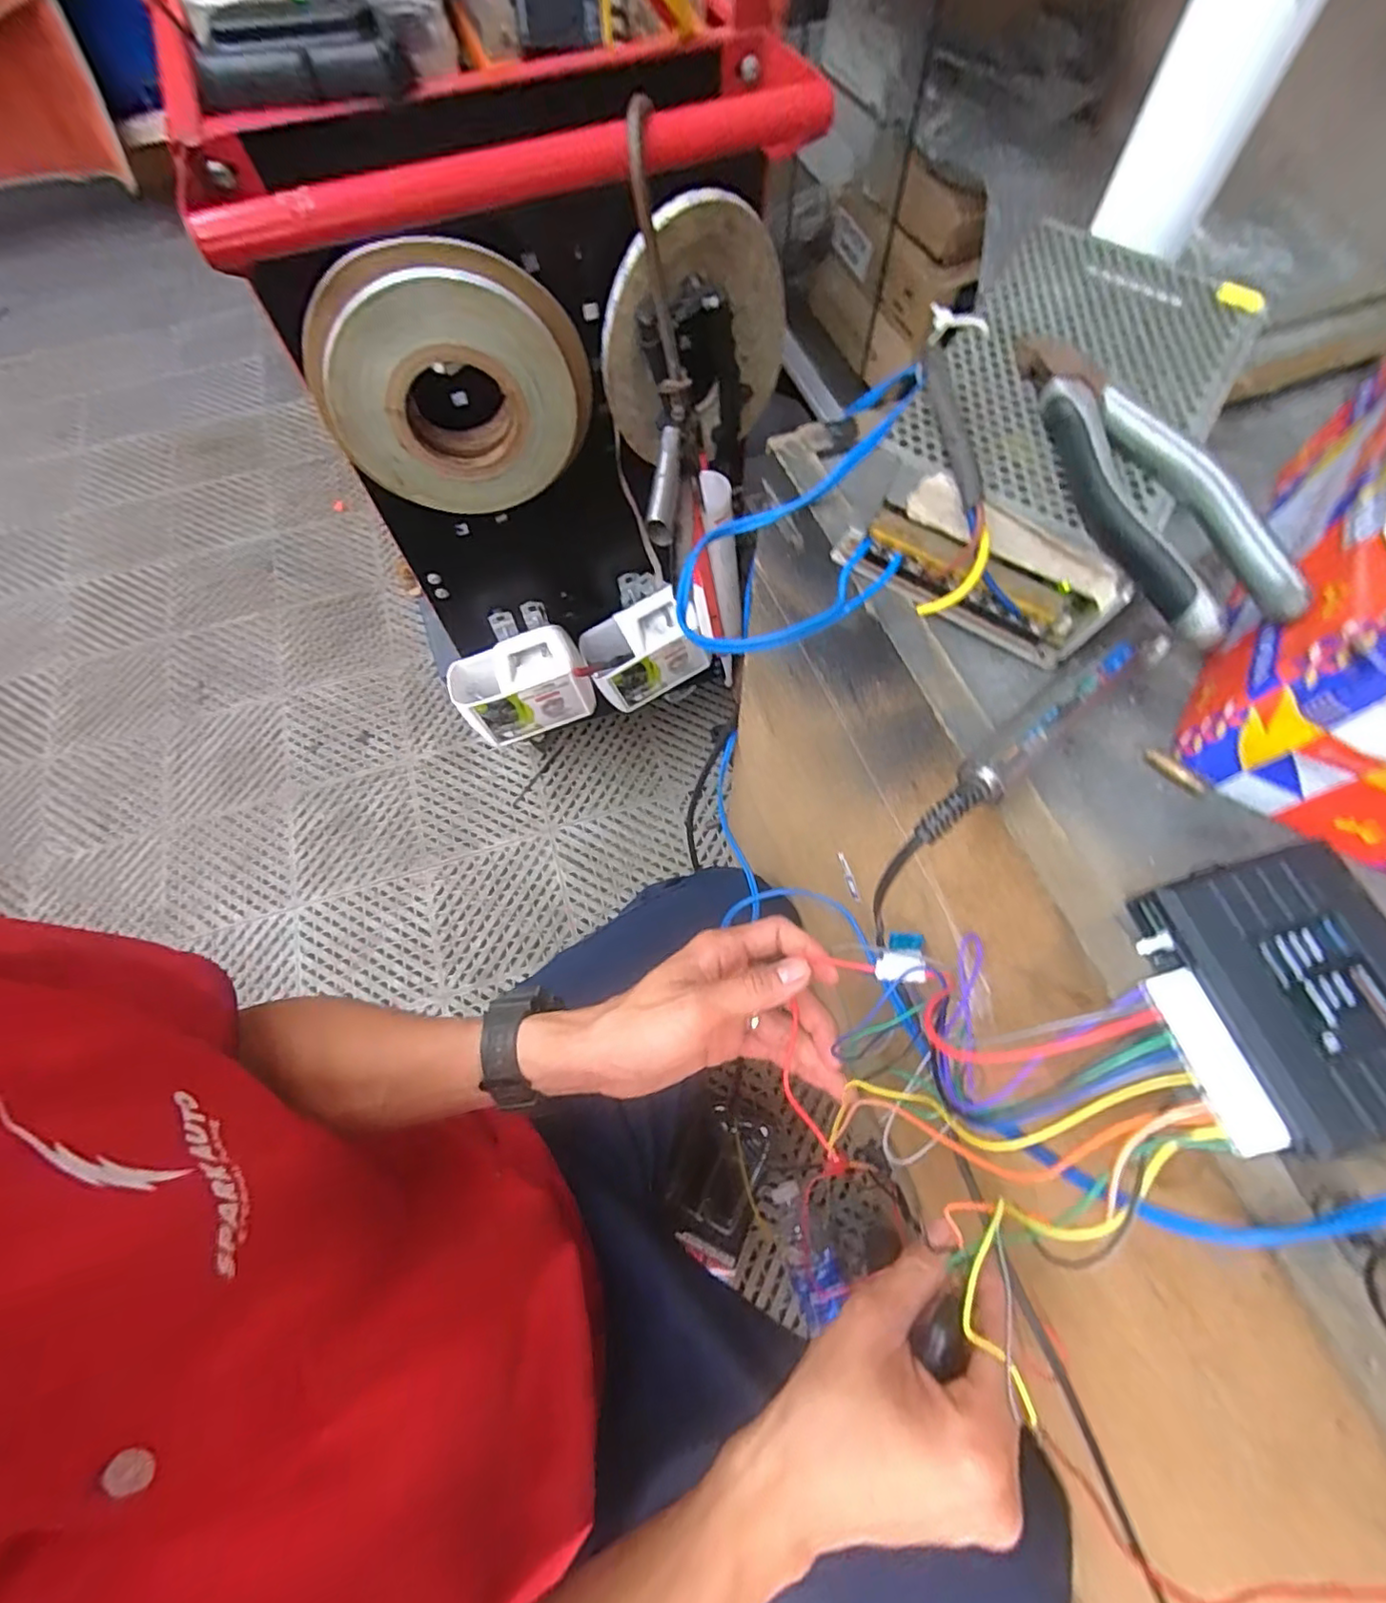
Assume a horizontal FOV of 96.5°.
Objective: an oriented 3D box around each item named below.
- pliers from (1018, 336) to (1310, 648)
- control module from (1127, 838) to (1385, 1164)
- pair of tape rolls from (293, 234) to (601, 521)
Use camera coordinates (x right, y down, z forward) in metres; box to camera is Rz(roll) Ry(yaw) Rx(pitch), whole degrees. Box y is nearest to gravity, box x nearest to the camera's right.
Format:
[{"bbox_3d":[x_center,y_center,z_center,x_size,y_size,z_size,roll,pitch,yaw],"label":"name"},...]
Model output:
[{"bbox_3d":[0.170,-0.127,0.236,0.044,0.020,0.149,-14,67,-4],"label":"pliers"},{"bbox_3d":[0.190,0.062,0.198,0.068,0.025,0.084,-11,67,-3],"label":"control module"},{"bbox_3d":[-0.168,-0.295,0.443,0.184,0.164,0.038,-15,67,-4],"label":"pair of tape rolls"}]

